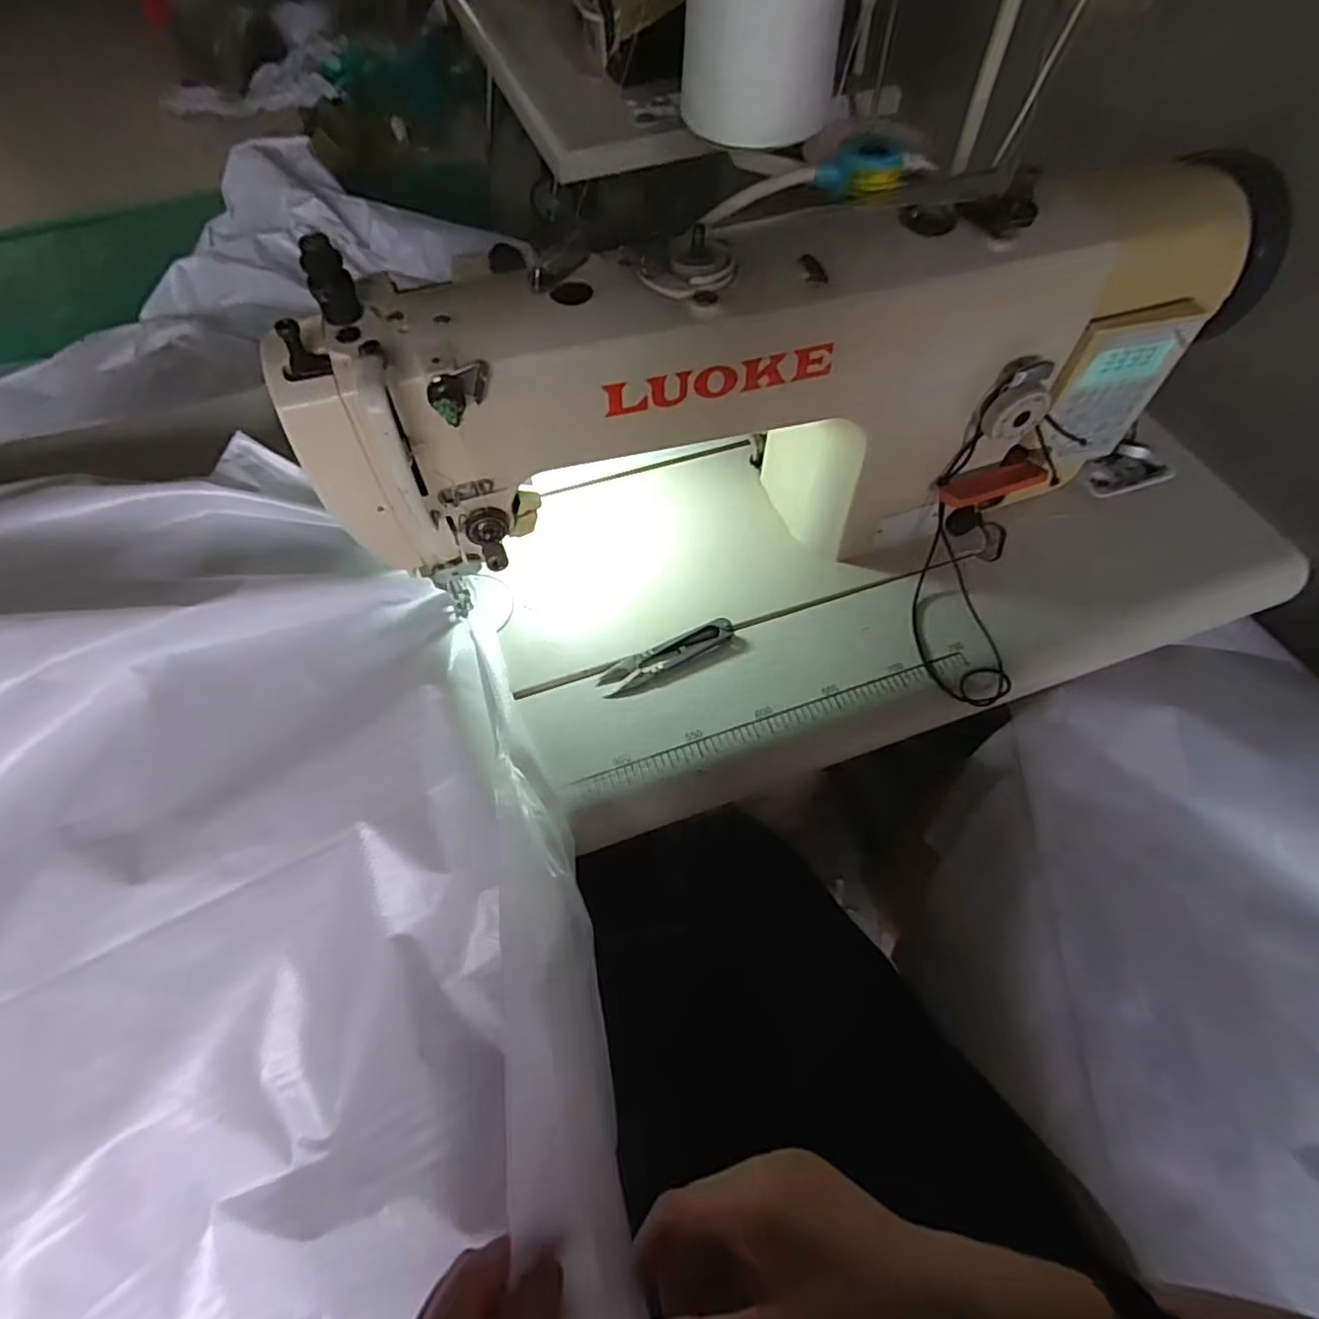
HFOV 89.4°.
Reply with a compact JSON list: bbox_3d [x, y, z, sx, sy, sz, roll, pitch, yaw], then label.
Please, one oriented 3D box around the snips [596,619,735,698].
[{"bbox_3d":[0.005,-0.004,0.474,0.103,0.007,0.023,-27,62,-14],"label":"snips"}]

